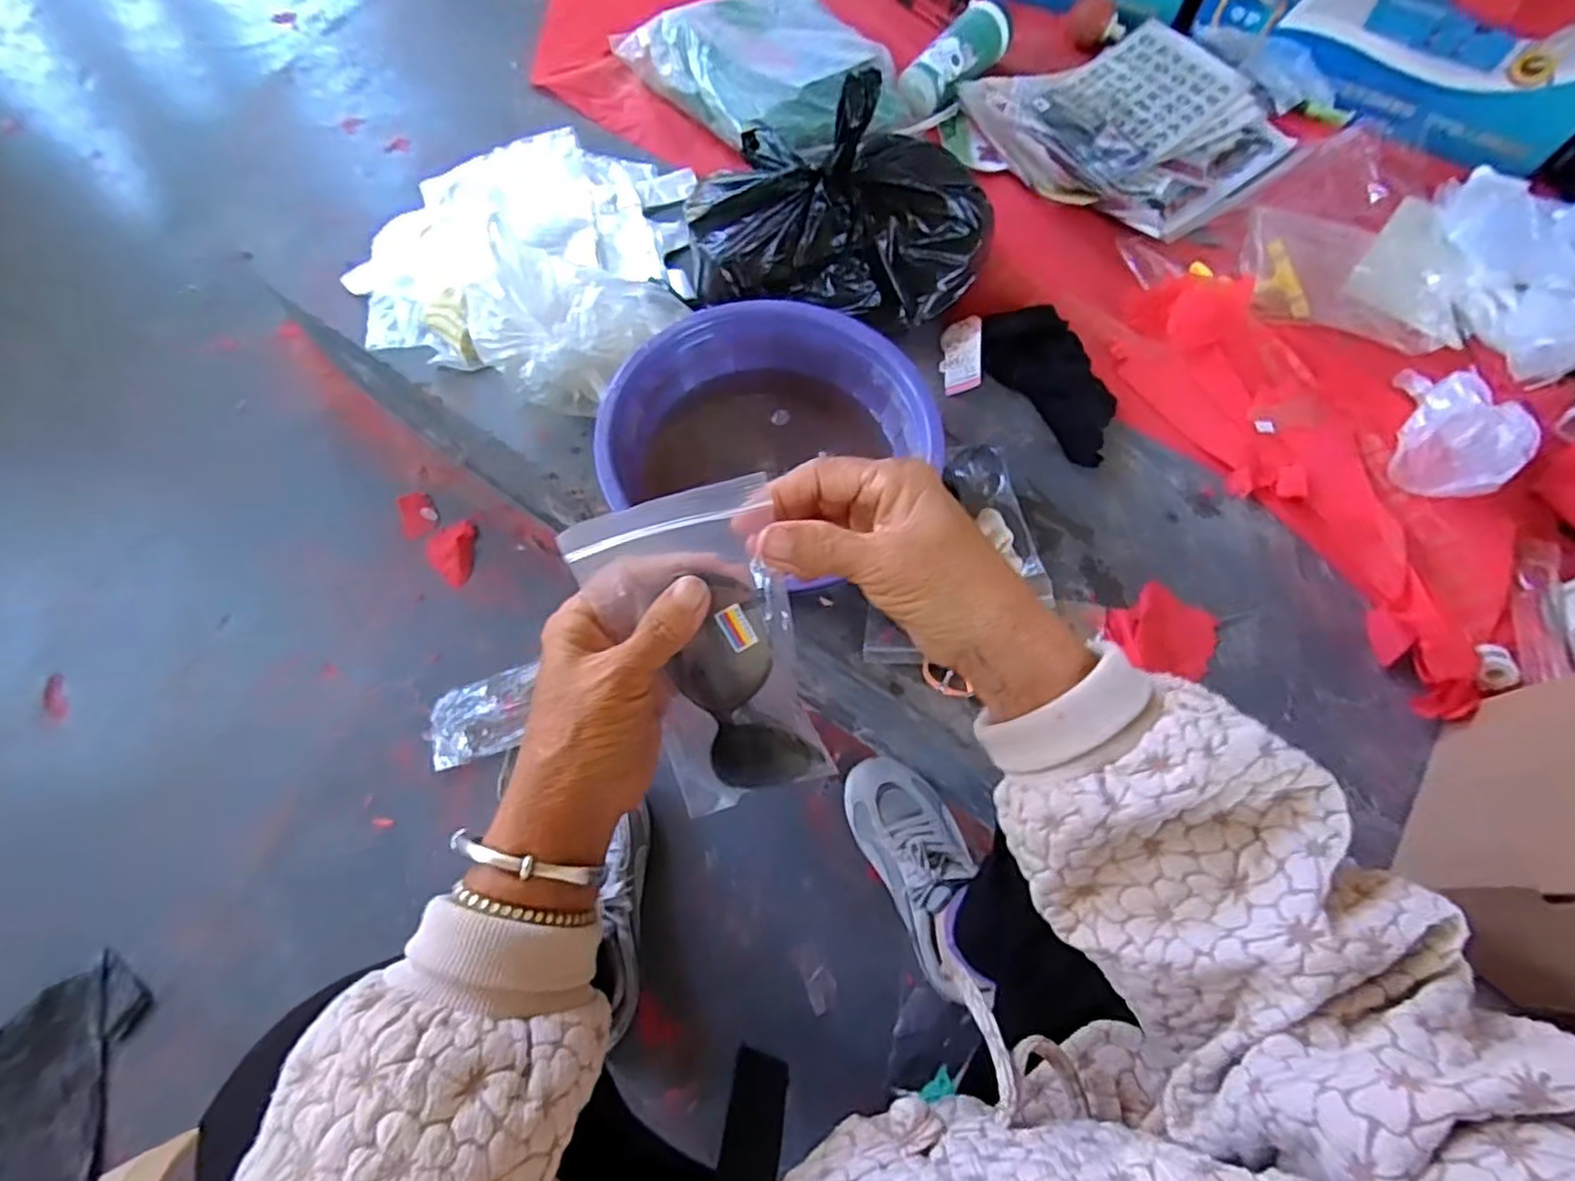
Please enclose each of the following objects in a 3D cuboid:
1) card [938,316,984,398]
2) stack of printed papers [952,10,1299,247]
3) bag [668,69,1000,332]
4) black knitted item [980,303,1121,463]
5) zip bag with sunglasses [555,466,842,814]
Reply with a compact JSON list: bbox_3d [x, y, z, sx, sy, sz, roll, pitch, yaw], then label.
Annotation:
[{"bbox_3d":[0.187,-0.254,0.767,0.045,0.006,0.087,-4,72,33],"label":"card"},{"bbox_3d":[0.428,-0.590,0.884,0.367,0.041,0.306,-32,72,-14],"label":"stack of printed papers"},{"bbox_3d":[0.052,-0.396,0.706,0.312,0.214,0.182,-1,67,-2],"label":"bag"},{"bbox_3d":[0.282,-0.221,0.740,0.103,0.050,0.193,-20,69,-10],"label":"black knitted item"},{"bbox_3d":[-0.035,0.038,0.334,0.082,0.174,0.038,-18,28,-9],"label":"zip bag with sunglasses"}]

